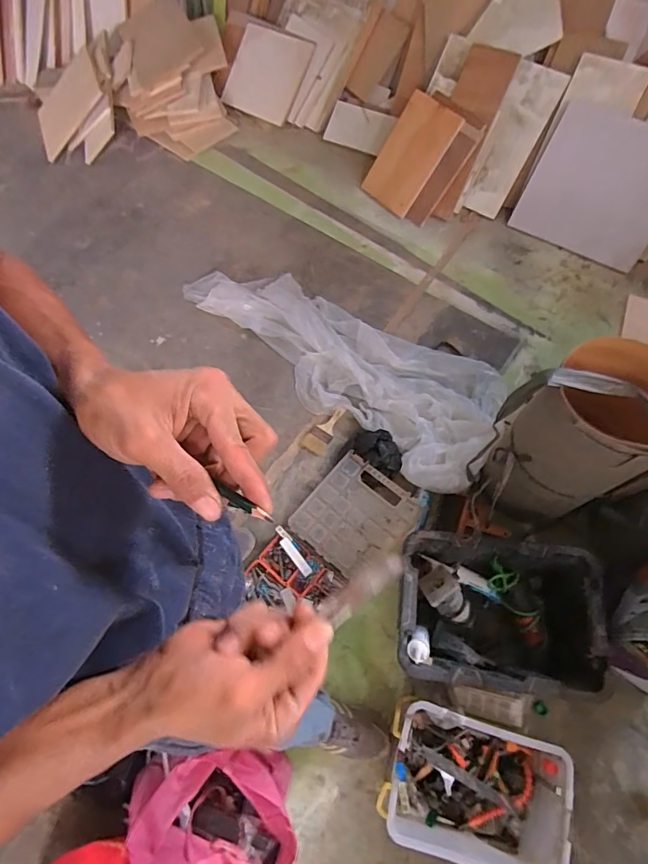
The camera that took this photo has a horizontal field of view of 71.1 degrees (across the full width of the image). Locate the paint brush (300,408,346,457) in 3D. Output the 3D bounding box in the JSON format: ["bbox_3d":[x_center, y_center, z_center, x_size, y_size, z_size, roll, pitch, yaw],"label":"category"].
[{"bbox_3d":[-0.002,-0.007,1.497,0.080,0.017,0.181,24,69,12],"label":"paint brush"}]

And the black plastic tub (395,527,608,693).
[{"bbox_3d":[0.417,0.449,1.126,0.468,0.230,0.319,7,66,5],"label":"black plastic tub"}]

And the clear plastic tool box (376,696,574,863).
[{"bbox_3d":[0.320,0.772,1.004,0.360,0.217,0.246,16,67,7],"label":"clear plastic tool box"}]

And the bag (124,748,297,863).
[{"bbox_3d":[-0.241,0.858,1.004,0.348,0.177,0.266,-3,66,0],"label":"bag"}]

